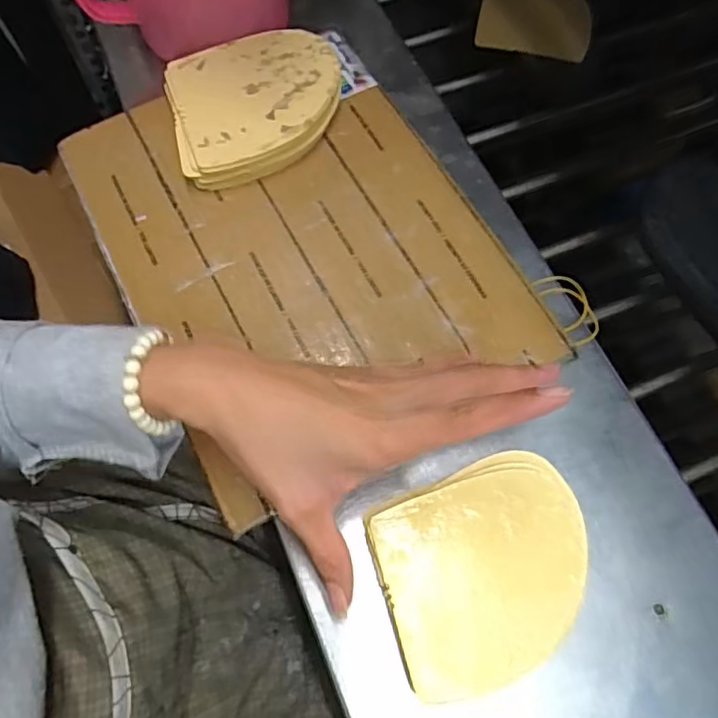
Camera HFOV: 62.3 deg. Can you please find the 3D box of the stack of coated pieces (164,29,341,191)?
[{"bbox_3d":[-0.075,-0.188,0.447,0.126,0.033,0.110,-14,66,-4],"label":"stack of coated pieces"}]

